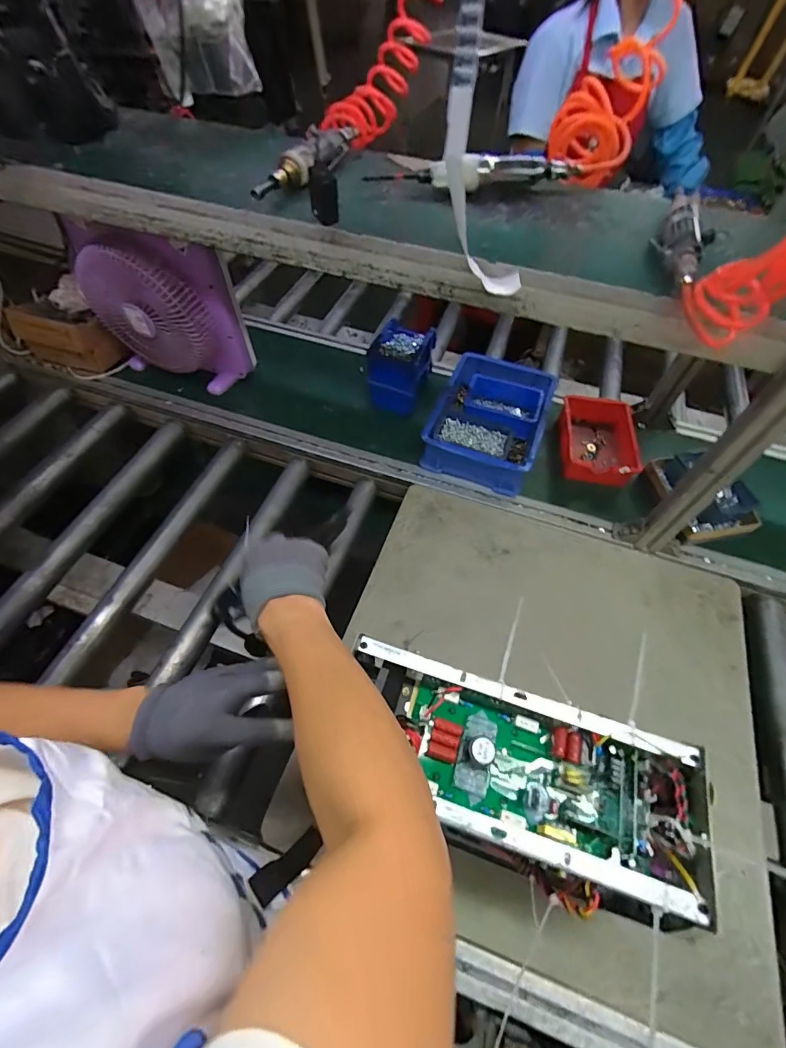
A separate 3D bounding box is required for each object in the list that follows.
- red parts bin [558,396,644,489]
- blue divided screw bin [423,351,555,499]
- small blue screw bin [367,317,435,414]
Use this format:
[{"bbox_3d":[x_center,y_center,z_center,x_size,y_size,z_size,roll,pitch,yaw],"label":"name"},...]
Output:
[{"bbox_3d":[0.420,-0.169,0.901,0.151,0.063,0.214,11,57,4],"label":"red parts bin"},{"bbox_3d":[0.199,-0.221,0.894,0.212,0.072,0.309,21,58,10],"label":"blue divided screw bin"},{"bbox_3d":[0.013,-0.337,0.939,0.114,0.110,0.175,18,58,8],"label":"small blue screw bin"}]

